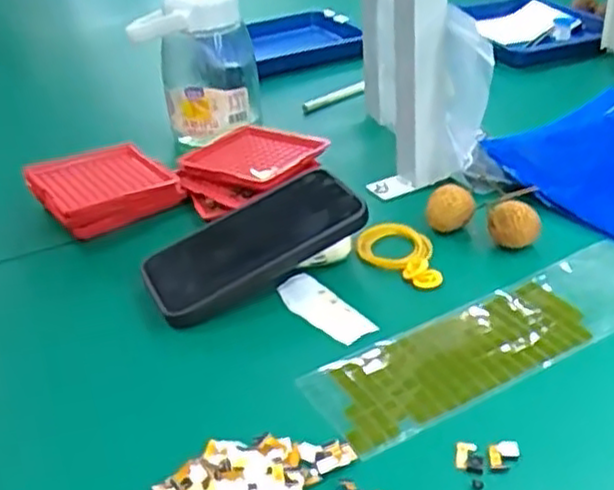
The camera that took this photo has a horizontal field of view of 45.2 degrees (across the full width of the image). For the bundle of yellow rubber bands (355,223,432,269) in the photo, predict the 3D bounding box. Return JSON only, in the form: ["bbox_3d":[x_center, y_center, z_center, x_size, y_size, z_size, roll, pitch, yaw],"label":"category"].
[{"bbox_3d":[0.066,-0.001,0.552,0.054,0.009,0.051,14,35,27],"label":"bundle of yellow rubber bands"}]

